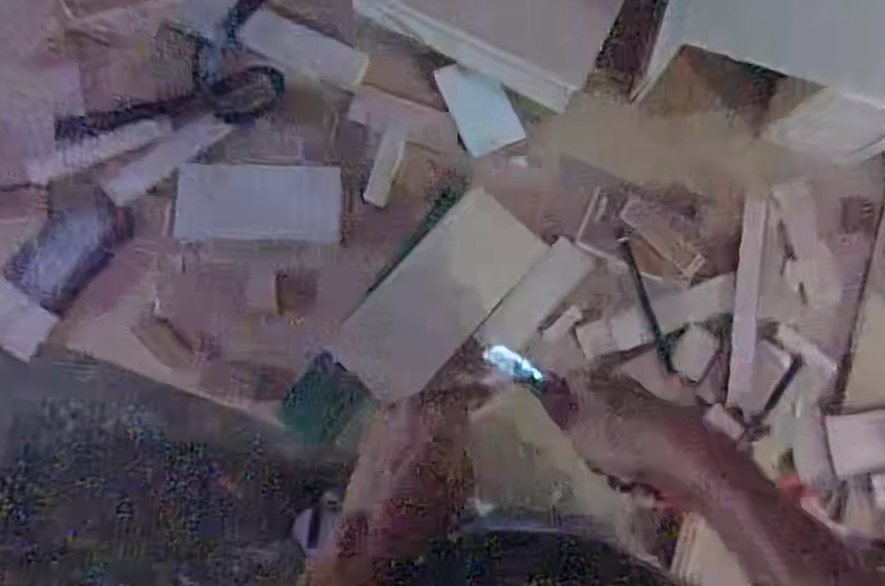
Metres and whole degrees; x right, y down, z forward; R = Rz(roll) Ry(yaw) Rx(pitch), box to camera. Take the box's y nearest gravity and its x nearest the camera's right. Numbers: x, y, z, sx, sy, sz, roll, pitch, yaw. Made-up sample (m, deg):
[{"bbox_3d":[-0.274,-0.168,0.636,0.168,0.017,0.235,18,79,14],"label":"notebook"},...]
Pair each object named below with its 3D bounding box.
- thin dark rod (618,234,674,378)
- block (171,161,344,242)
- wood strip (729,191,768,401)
[{"bbox_3d":[0.176,0.011,0.569,0.010,0.004,0.122,-16,82,-5],"label":"thin dark rod"},{"bbox_3d":[-0.160,-0.078,0.583,0.139,0.013,0.066,0,81,-3],"label":"block"},{"bbox_3d":[0.263,0.003,0.570,0.021,0.007,0.180,10,81,-1],"label":"wood strip"}]

